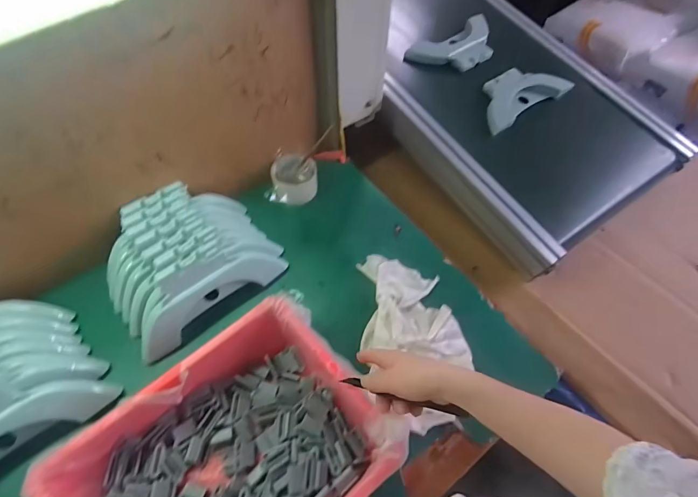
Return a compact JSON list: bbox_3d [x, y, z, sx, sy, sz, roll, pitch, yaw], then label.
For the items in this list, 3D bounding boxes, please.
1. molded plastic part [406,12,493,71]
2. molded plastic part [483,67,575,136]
[{"bbox_3d":[0.249,-0.456,0.844,0.219,0.032,0.116,-30,63,-18],"label":"molded plastic part"},{"bbox_3d":[0.365,-0.333,0.799,0.241,0.037,0.103,-33,64,-19],"label":"molded plastic part"}]

